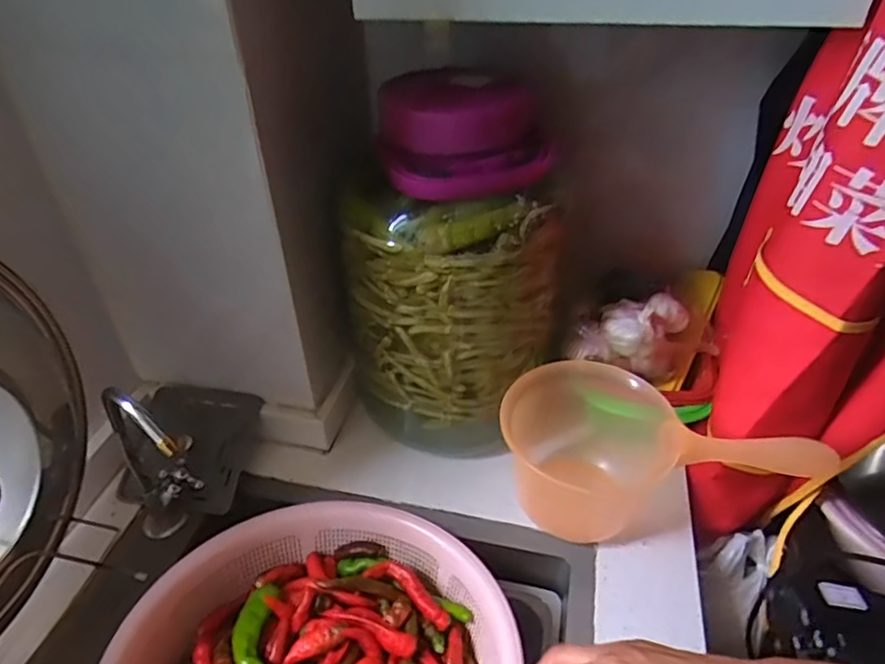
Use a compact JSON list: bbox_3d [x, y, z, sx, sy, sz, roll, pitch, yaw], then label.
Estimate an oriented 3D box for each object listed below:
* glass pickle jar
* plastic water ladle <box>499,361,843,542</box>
[{"bbox_3d":[0.014,-0.056,0.555,0.170,0.330,0.147,17,42,21],"label":"glass pickle jar"},{"bbox_3d":[0.190,0.111,0.573,0.254,0.128,0.133,0,39,0],"label":"plastic water ladle"}]

